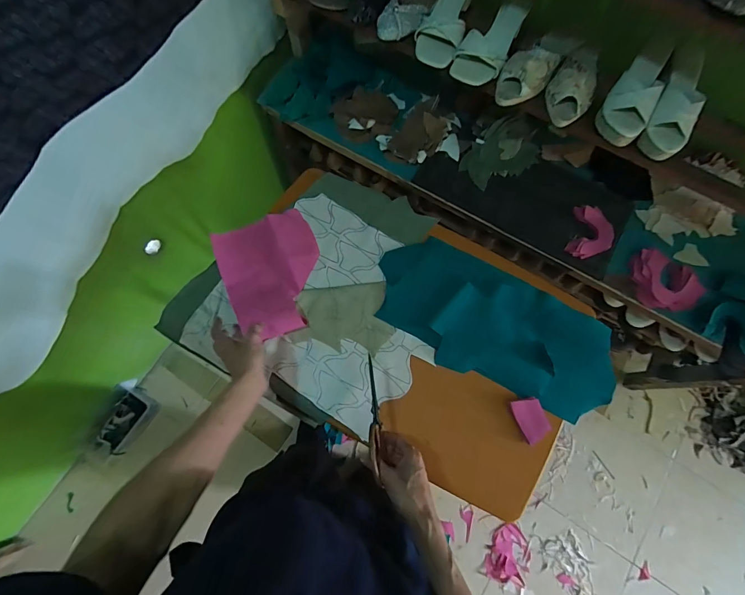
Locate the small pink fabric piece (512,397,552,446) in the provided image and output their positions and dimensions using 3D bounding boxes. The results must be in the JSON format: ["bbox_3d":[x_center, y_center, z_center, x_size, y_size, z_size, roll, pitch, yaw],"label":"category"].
[{"bbox_3d":[0.305,0.232,0.689,0.058,0.005,0.077,-21,57,0],"label":"small pink fabric piece"}]

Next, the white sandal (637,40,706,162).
[{"bbox_3d":[0.584,-0.369,0.689,0.087,0.066,0.211,25,74,7],"label":"white sandal"}]

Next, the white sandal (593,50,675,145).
[{"bbox_3d":[0.504,-0.390,0.689,0.087,0.060,0.206,30,75,8],"label":"white sandal"}]

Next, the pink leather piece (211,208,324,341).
[{"bbox_3d":[-0.200,-0.053,0.749,0.200,0.038,0.249,-26,75,-9],"label":"pink leather piece"}]

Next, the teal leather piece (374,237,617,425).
[{"bbox_3d":[0.244,0.052,0.737,0.494,0.032,0.226,32,75,9],"label":"teal leather piece"}]

